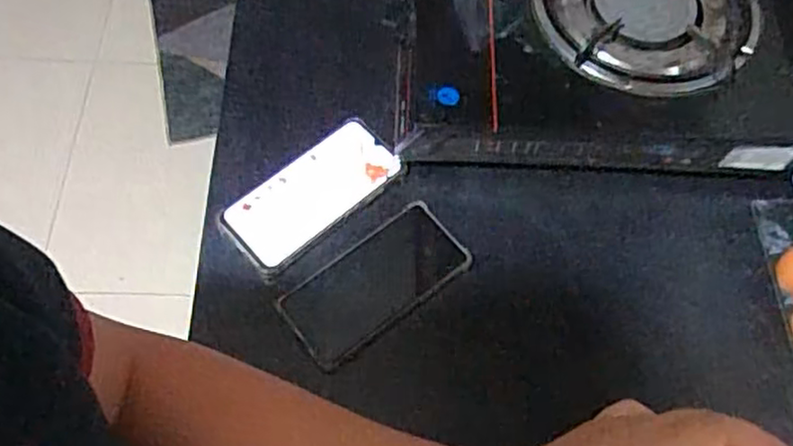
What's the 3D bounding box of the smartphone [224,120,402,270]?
[{"bbox_3d":[-0.076,-0.030,0.628,0.163,0.014,0.073,-38,70,-19],"label":"smartphone"}]

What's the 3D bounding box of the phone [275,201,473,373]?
[{"bbox_3d":[-0.019,0.051,0.598,0.160,0.014,0.077,-34,69,-17],"label":"phone"}]

